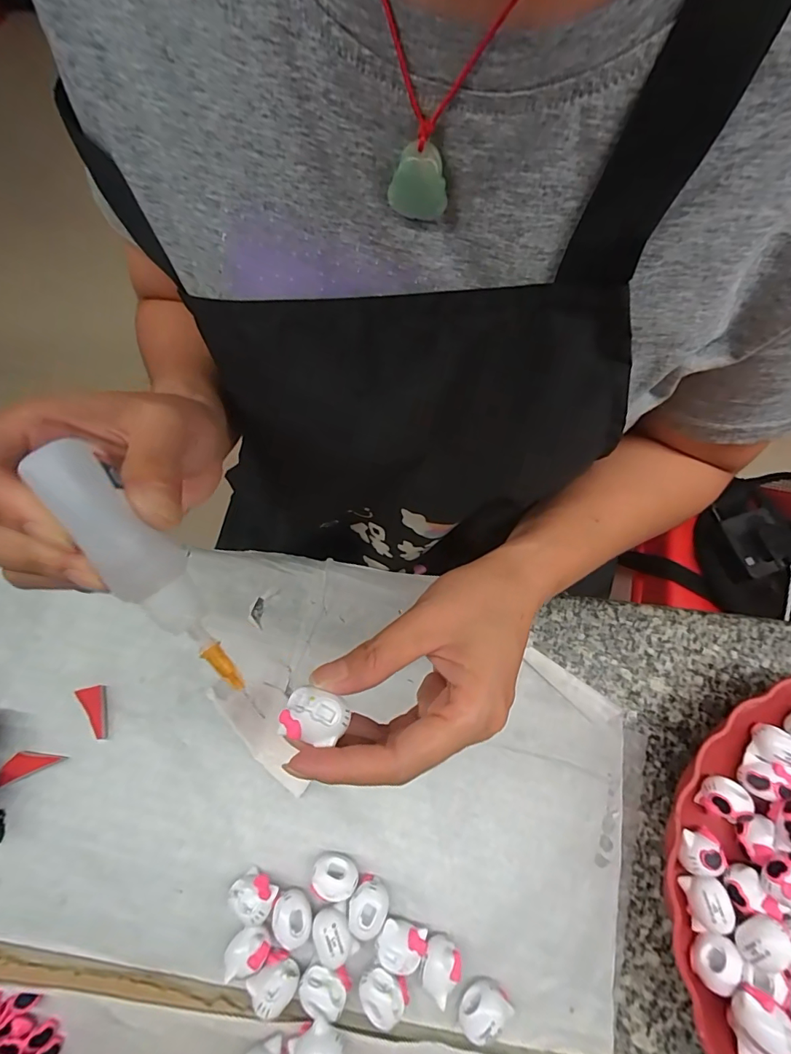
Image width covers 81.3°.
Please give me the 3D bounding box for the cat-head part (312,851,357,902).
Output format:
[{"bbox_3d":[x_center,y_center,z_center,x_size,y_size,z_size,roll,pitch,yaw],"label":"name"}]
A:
[{"bbox_3d":[-0.034,0.199,0.261,0.025,0.016,0.024,6,70,3],"label":"cat-head part"}]

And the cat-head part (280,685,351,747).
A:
[{"bbox_3d":[-0.032,0.073,0.178,0.024,0.008,0.019,17,71,6],"label":"cat-head part"}]

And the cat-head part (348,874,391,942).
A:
[{"bbox_3d":[-0.015,0.210,0.254,0.020,0.018,0.026,19,71,7],"label":"cat-head part"}]

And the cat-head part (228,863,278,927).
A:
[{"bbox_3d":[-0.079,0.205,0.257,0.025,0.021,0.020,25,72,9],"label":"cat-head part"}]

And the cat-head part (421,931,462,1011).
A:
[{"bbox_3d":[0.024,0.234,0.246,0.019,0.018,0.024,15,71,6],"label":"cat-head part"}]

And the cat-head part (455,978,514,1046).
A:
[{"bbox_3d":[0.045,0.251,0.240,0.028,0.017,0.018,-39,74,-13],"label":"cat-head part"}]

